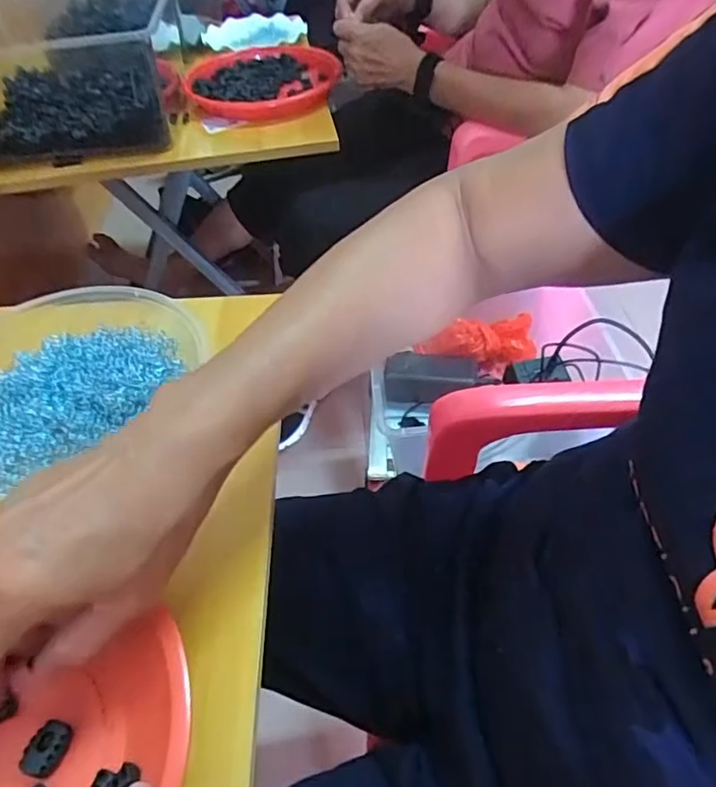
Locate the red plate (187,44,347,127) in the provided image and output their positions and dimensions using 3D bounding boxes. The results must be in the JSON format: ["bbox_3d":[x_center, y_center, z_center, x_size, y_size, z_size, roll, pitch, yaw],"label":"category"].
[{"bbox_3d":[-0.148,-0.508,0.913,0.235,0.040,0.278,-6,48,-2],"label":"red plate"}]

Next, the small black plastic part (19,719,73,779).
[{"bbox_3d":[-0.141,0.162,0.256,0.016,0.008,0.022,4,48,7],"label":"small black plastic part"}]

